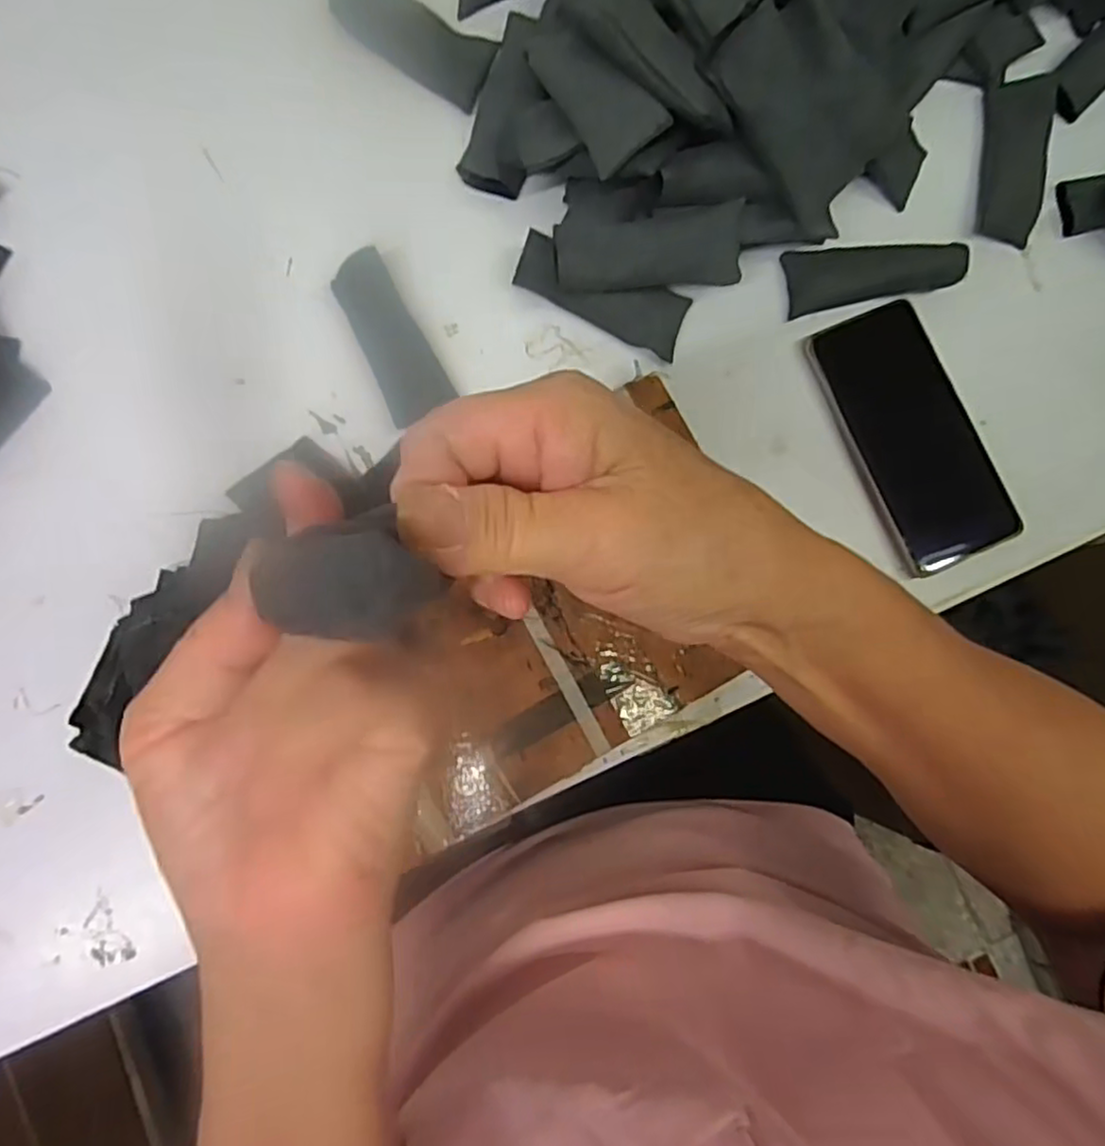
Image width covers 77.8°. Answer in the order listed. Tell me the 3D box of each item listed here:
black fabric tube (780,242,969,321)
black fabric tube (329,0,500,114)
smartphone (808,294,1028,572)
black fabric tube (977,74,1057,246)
[{"bbox_3d":[0.195,-0.185,0.416,0.100,0.024,0.037,-7,86,-6],"label":"black fabric tube"},{"bbox_3d":[-0.085,-0.324,0.411,0.102,0.017,0.038,30,83,-2],"label":"black fabric tube"},{"bbox_3d":[0.218,-0.083,0.416,0.075,0.011,0.159,-24,88,-7],"label":"smartphone"},{"bbox_3d":[0.297,-0.267,0.436,0.034,0.020,0.108,7,85,-4],"label":"black fabric tube"}]

